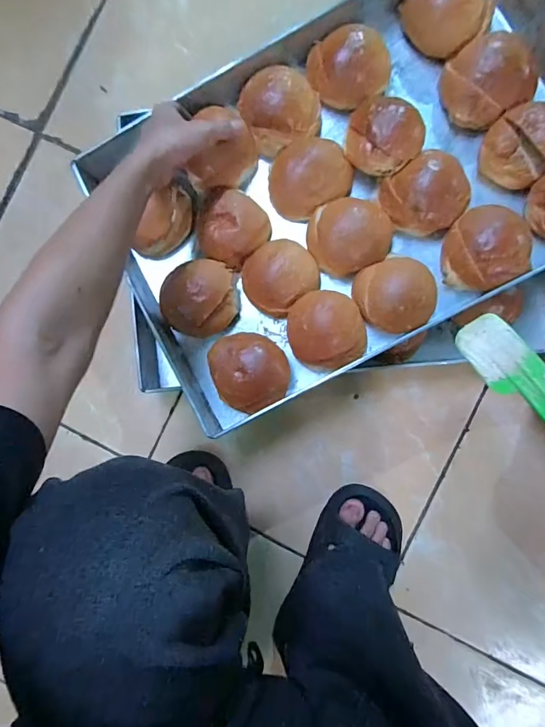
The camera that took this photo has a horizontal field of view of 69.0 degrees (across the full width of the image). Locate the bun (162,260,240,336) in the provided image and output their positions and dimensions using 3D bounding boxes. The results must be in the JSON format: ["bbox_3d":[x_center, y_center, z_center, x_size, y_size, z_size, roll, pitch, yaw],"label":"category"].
[{"bbox_3d":[-0.097,-0.085,0.520,0.095,0.047,0.094,0,88,7],"label":"bun"}]

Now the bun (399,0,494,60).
[{"bbox_3d":[0.227,-0.454,0.506,0.090,0.045,0.098,0,88,7],"label":"bun"}]

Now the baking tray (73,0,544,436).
[{"bbox_3d":[0.096,-0.226,0.521,0.611,0.075,0.418,-28,85,5],"label":"baking tray"}]

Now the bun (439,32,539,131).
[{"bbox_3d":[0.279,-0.358,0.504,0.114,0.040,0.103,5,89,7],"label":"bun"}]

